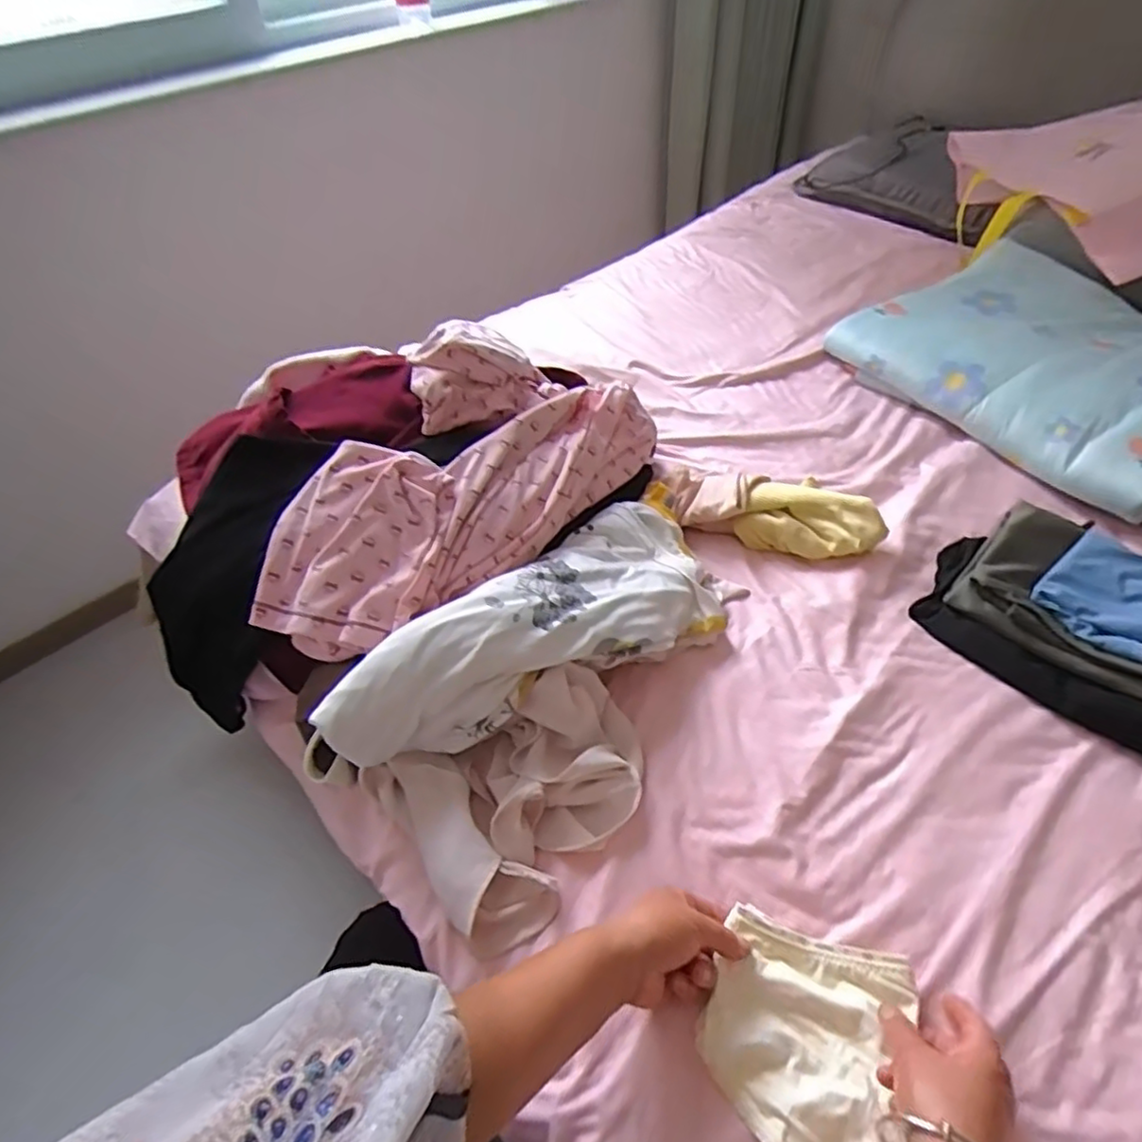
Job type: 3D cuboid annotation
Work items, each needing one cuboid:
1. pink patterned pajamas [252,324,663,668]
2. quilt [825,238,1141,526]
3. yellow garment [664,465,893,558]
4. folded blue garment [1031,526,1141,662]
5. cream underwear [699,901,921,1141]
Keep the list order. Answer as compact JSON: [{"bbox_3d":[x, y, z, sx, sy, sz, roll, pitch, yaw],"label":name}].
[{"bbox_3d":[-0.111,-0.108,0.716,0.215,0.147,0.481,24,54,22],"label":"pink patterned pajamas"},{"bbox_3d":[0.682,-0.283,0.927,0.352,0.104,0.532,-25,51,-16],"label":"quilt"},{"bbox_3d":[0.246,-0.079,0.802,0.250,0.053,0.104,15,51,17],"label":"yellow garment"},{"bbox_3d":[0.555,0.025,0.648,0.131,0.033,0.141,-32,55,-23],"label":"folded blue garment"},{"bbox_3d":[0.162,0.353,0.456,0.139,0.024,0.190,13,50,16],"label":"cream underwear"}]

